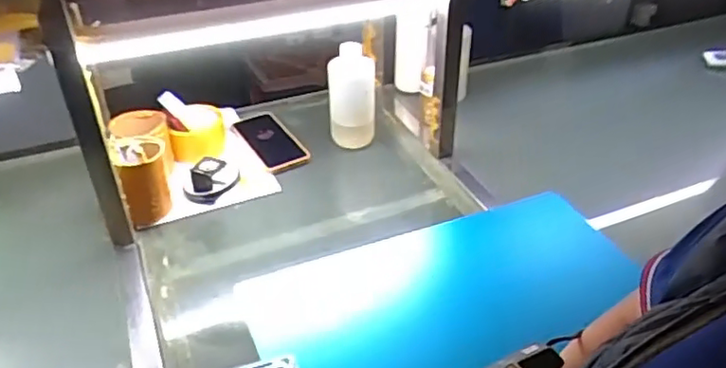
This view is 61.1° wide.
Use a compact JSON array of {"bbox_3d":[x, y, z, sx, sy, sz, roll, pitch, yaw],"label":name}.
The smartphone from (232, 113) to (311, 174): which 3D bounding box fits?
[{"bbox_3d":[-0.156,-0.073,1.029,0.080,0.012,0.182,-19,40,-23],"label":"smartphone"}]

